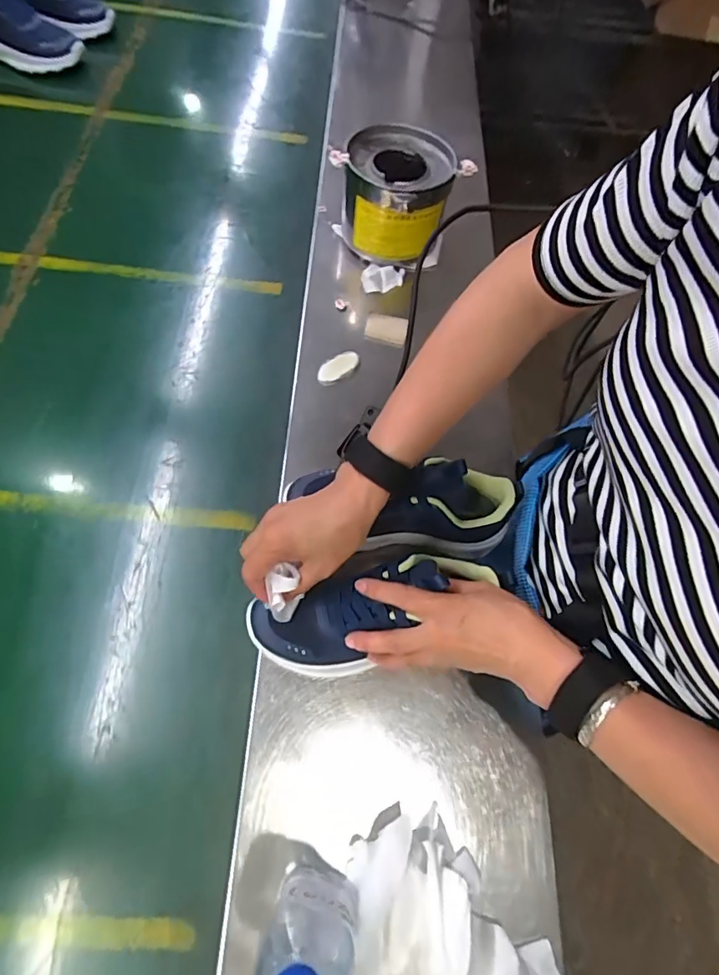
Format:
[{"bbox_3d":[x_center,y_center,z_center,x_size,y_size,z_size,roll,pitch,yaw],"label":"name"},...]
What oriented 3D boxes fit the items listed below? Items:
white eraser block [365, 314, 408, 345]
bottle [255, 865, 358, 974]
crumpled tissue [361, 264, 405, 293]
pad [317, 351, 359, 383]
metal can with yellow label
[{"bbox_3d":[0.035,-0.208,0.650,0.053,0.007,0.042,16,65,1],"label":"white eraser block"},{"bbox_3d":[-0.028,0.284,0.320,0.049,0.168,0.049,0,65,0],"label":"bottle"},{"bbox_3d":[0.033,-0.288,0.679,0.059,0.014,0.052,1,65,-6],"label":"crumpled tissue"},{"bbox_3d":[-0.026,-0.148,0.612,0.059,0.010,0.027,-38,75,-20],"label":"pad"},{"bbox_3d":[0.051,-0.393,0.672,0.135,0.106,0.147,2,65,-5],"label":"metal can with yellow label"}]

